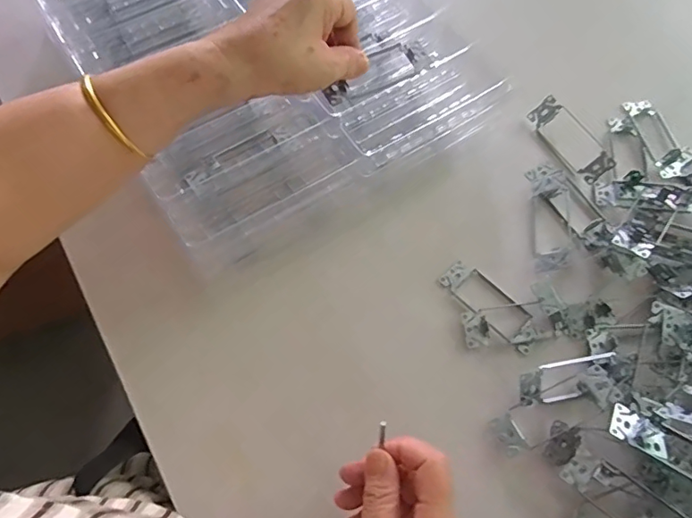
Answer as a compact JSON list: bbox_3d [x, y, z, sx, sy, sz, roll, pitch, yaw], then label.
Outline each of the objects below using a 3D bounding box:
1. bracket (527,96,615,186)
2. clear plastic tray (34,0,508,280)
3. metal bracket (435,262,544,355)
[{"bbox_3d":[0.243,-0.131,0.544,0.034,0.020,0.104,-27,70,-11],"label":"bracket"},{"bbox_3d":[-0.096,-0.235,0.536,0.347,0.056,0.430,-32,71,-13],"label":"clear plastic tray"},{"bbox_3d":[0.138,0.043,0.478,0.038,0.011,0.103,-40,73,-16],"label":"metal bracket"}]

